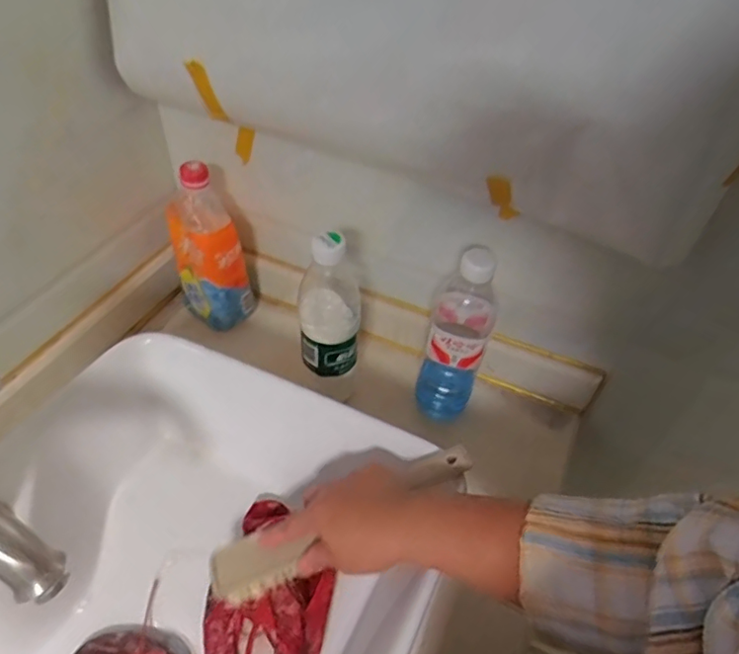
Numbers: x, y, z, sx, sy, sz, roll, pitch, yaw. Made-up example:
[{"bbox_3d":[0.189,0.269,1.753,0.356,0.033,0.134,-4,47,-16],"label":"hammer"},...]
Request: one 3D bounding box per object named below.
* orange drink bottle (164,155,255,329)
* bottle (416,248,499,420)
[{"bbox_3d":[-0.192,-0.096,0.673,0.082,0.202,0.085,2,46,-2],"label":"orange drink bottle"},{"bbox_3d":[0.093,0.015,0.597,0.062,0.221,0.066,17,48,12],"label":"bottle"}]

